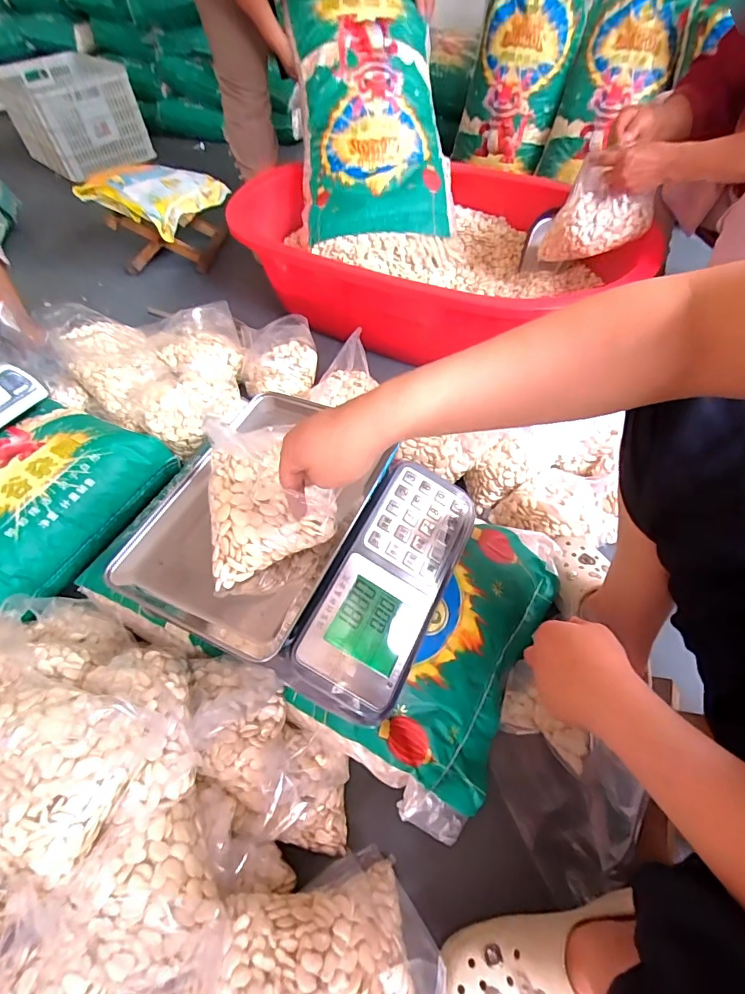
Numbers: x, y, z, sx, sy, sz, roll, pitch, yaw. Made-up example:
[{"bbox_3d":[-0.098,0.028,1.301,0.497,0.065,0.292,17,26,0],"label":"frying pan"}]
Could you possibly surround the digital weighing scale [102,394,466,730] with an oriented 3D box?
[{"bbox_3d":[-0.084,0.044,0.585,0.359,0.095,0.339,20,56,18],"label":"digital weighing scale"}]

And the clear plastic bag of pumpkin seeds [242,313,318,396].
[{"bbox_3d":[-0.200,-0.296,0.978,0.163,0.133,0.105,-11,53,-5],"label":"clear plastic bag of pumpkin seeds"}]

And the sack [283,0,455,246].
[{"bbox_3d":[-0.003,-0.929,1.129,0.346,0.096,0.614,-6,90,-1],"label":"sack"}]

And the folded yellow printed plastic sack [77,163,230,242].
[{"bbox_3d":[-0.654,-0.912,1.396,0.325,0.108,0.277,11,54,12],"label":"folded yellow printed plastic sack"}]

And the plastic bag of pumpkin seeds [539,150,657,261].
[{"bbox_3d":[0.431,-0.524,0.872,0.181,0.167,0.068,10,54,11],"label":"plastic bag of pumpkin seeds"}]

